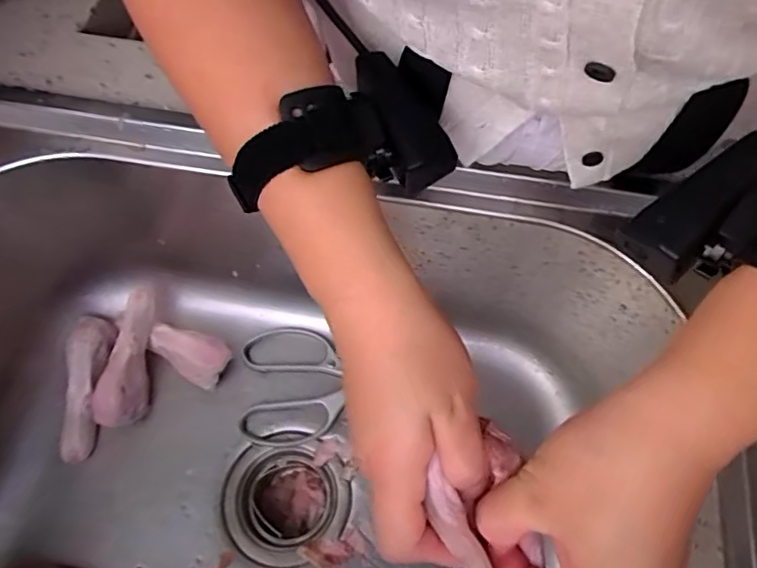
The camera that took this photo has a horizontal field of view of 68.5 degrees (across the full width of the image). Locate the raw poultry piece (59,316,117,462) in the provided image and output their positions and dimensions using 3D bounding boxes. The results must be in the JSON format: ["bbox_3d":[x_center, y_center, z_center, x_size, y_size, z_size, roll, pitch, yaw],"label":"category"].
[{"bbox_3d":[-0.262,0.093,0.493,0.028,0.033,0.123,6,87,2],"label":"raw poultry piece"}]

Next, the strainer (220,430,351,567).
[{"bbox_3d":[-0.083,0.199,0.509,0.107,0.058,0.102,0,64,0],"label":"strainer"}]

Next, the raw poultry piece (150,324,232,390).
[{"bbox_3d":[-0.177,0.062,0.519,0.077,0.044,0.041,28,67,13],"label":"raw poultry piece"}]

